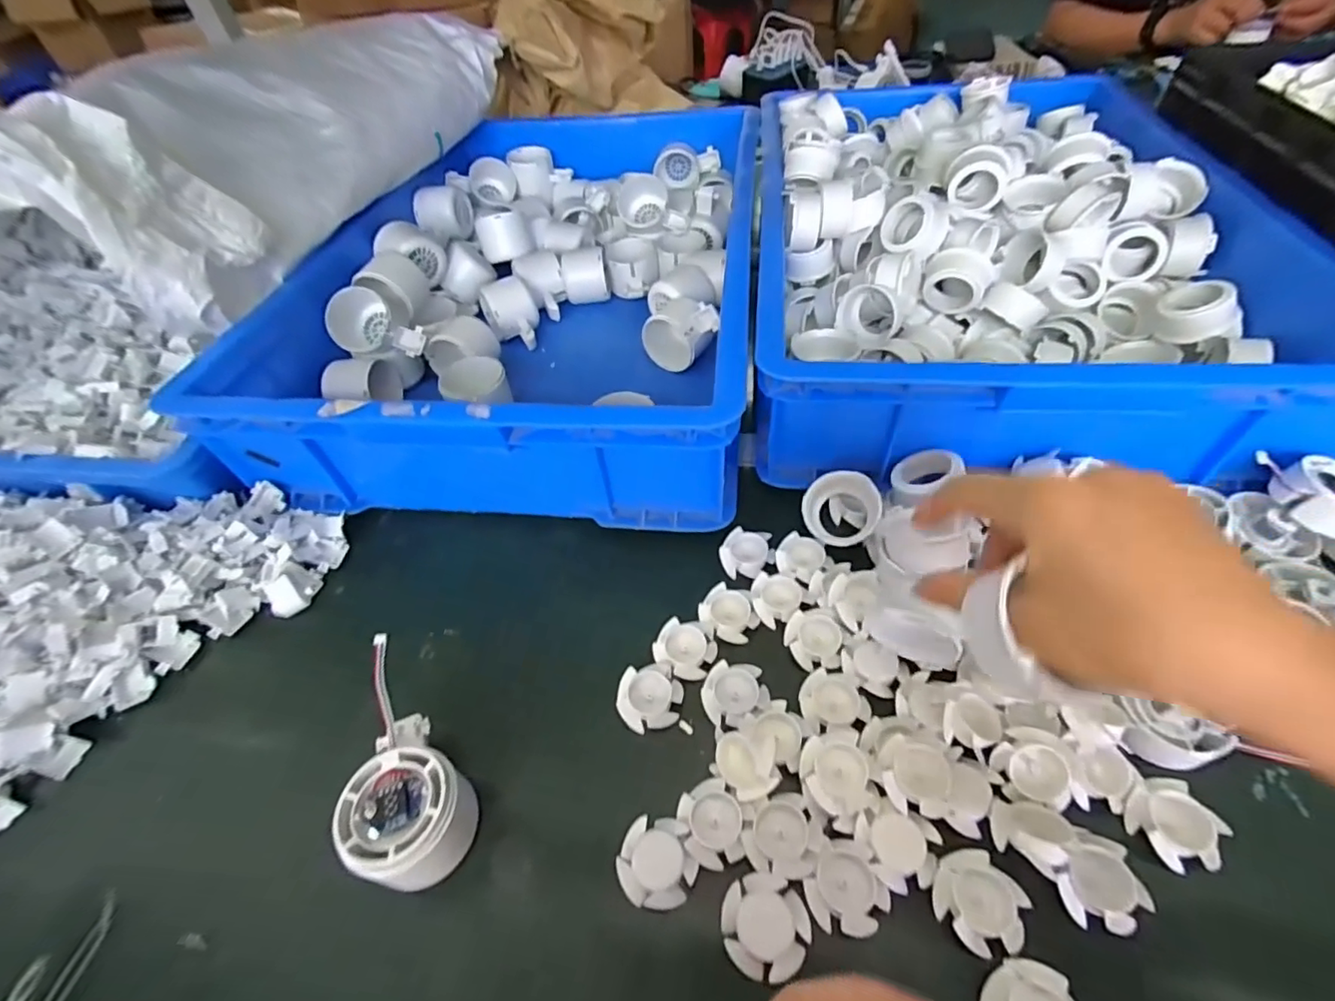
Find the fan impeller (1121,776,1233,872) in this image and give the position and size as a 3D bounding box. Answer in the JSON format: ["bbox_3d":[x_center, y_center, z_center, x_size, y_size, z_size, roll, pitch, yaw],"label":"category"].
[{"bbox_3d":[0.261,0.167,0.291,0.036,0.017,0.039,-26,53,-14],"label":"fan impeller"}]

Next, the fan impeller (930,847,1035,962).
[{"bbox_3d":[0.151,0.196,0.276,0.037,0.016,0.040,-3,51,4],"label":"fan impeller"}]

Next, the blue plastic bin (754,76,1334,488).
[{"bbox_3d":[0.295,-0.255,0.554,0.417,0.116,0.565,0,51,6],"label":"blue plastic bin"}]

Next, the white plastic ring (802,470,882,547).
[{"bbox_3d":[0.129,0.006,0.424,0.053,0.032,0.055,-1,82,10],"label":"white plastic ring"}]

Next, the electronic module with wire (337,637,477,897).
[{"bbox_3d":[-0.146,0.151,0.311,0.063,0.068,0.108,-36,56,-21],"label":"electronic module with wire"}]

